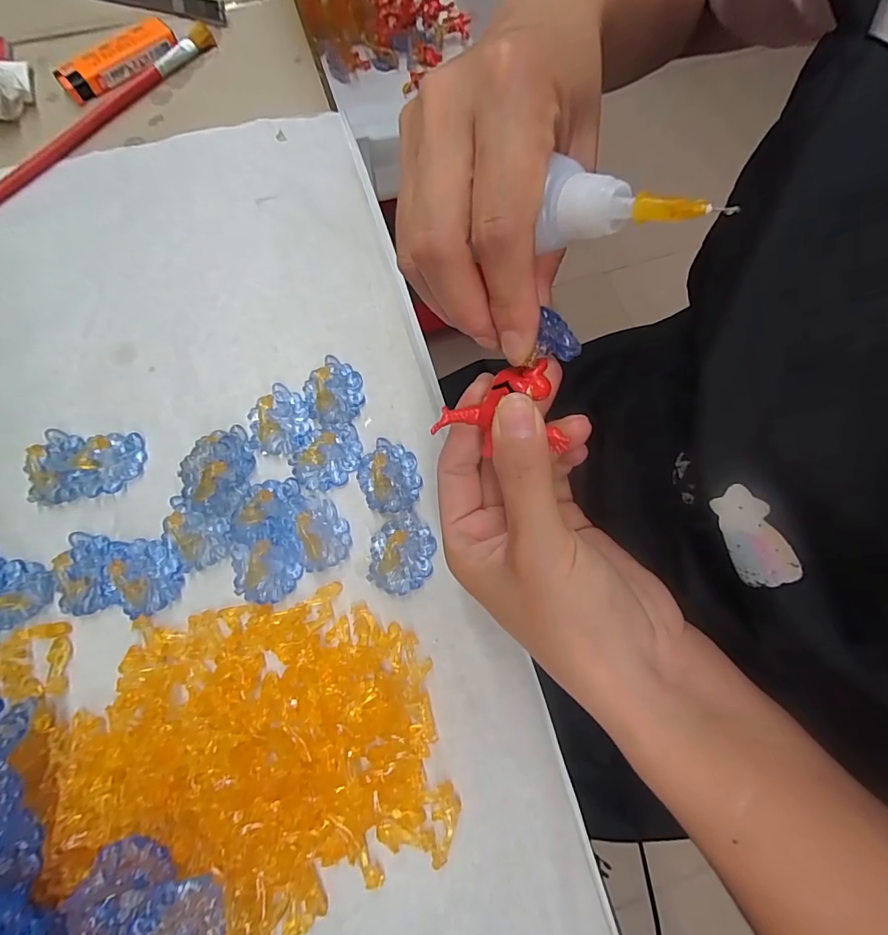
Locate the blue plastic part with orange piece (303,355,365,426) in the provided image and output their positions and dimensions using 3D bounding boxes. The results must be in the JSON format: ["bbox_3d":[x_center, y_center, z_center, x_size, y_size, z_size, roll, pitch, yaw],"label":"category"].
[{"bbox_3d":[-0.059,-0.041,0.238,0.030,0.006,0.038,-13,74,-5],"label":"blue plastic part with orange piece"}]

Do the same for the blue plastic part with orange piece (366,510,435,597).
[{"bbox_3d":[-0.020,0.041,0.213,0.030,0.011,0.038,3,73,-1],"label":"blue plastic part with orange piece"}]

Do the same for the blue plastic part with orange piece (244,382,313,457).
[{"bbox_3d":[-0.087,-0.025,0.232,0.031,0.008,0.037,-6,74,-3],"label":"blue plastic part with orange piece"}]

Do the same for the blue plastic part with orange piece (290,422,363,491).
[{"bbox_3d":[-0.060,-0.006,0.227,0.035,0.006,0.031,-21,75,-8],"label":"blue plastic part with orange piece"}]

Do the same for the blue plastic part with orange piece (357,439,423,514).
[{"bbox_3d":[-0.028,0.004,0.226,0.030,0.005,0.038,-14,74,-6],"label":"blue plastic part with orange piece"}]

